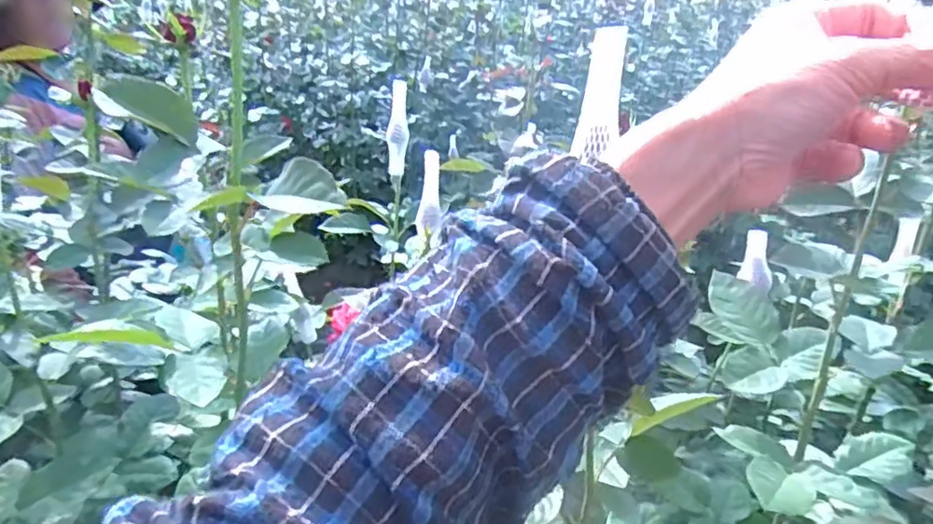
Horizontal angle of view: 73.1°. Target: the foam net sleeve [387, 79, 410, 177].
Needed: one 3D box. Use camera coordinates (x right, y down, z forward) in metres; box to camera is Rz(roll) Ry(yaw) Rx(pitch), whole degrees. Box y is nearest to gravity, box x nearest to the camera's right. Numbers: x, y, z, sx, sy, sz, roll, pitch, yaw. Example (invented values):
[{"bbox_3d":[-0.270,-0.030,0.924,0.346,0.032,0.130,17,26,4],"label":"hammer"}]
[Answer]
[{"bbox_3d":[-0.078,-0.152,0.715,0.022,0.102,0.023,1,26,2],"label":"foam net sleeve"}]

